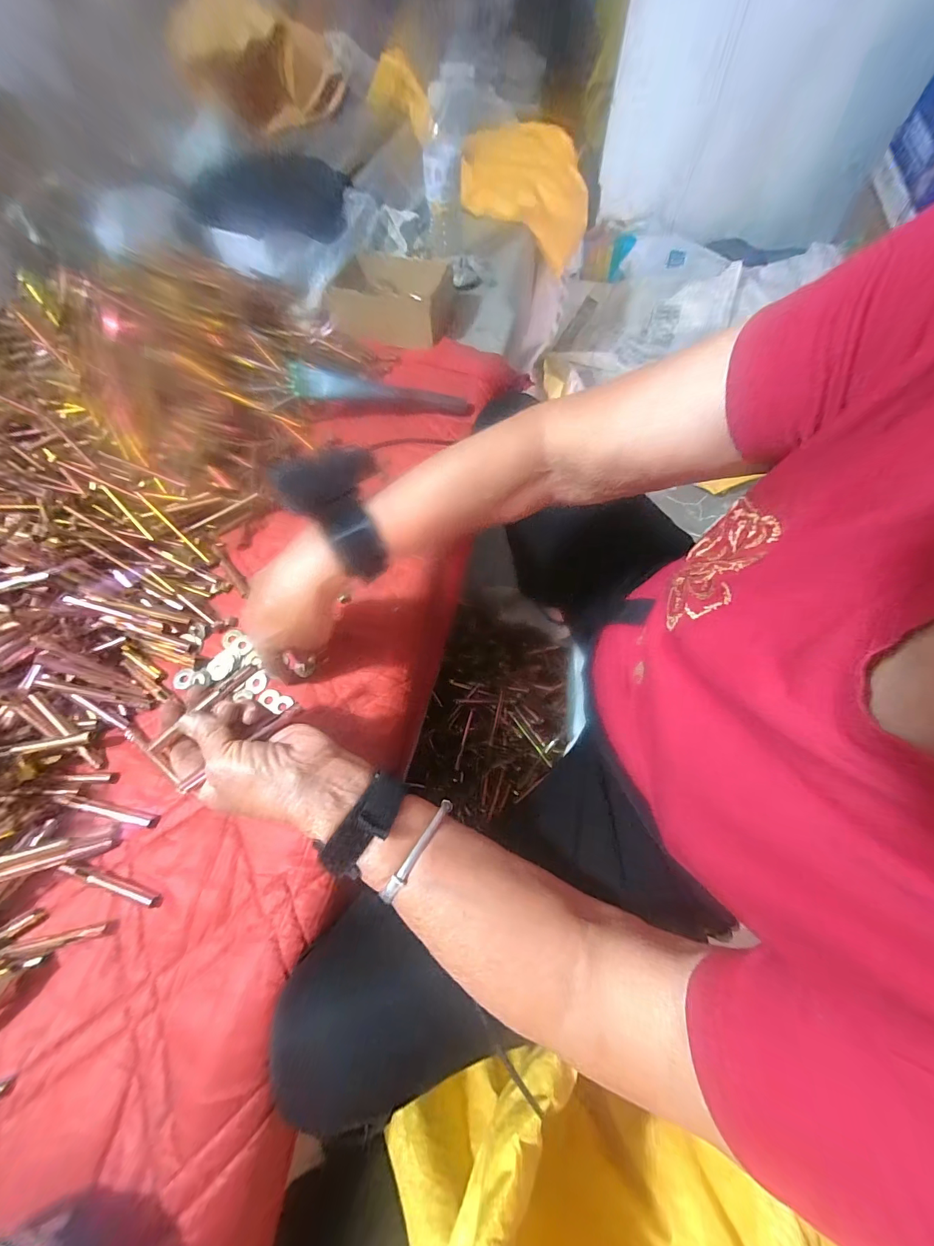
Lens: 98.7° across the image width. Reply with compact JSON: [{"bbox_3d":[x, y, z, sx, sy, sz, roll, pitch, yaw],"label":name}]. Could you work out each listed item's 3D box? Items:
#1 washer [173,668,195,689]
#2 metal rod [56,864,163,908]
[{"bbox_3d":[-0.294,0.058,0.416,0.023,0.005,0.020,-9,63,-3],"label":"washer"},{"bbox_3d":[-0.287,0.210,0.322,0.089,0.006,0.008,14,64,9],"label":"metal rod"}]

